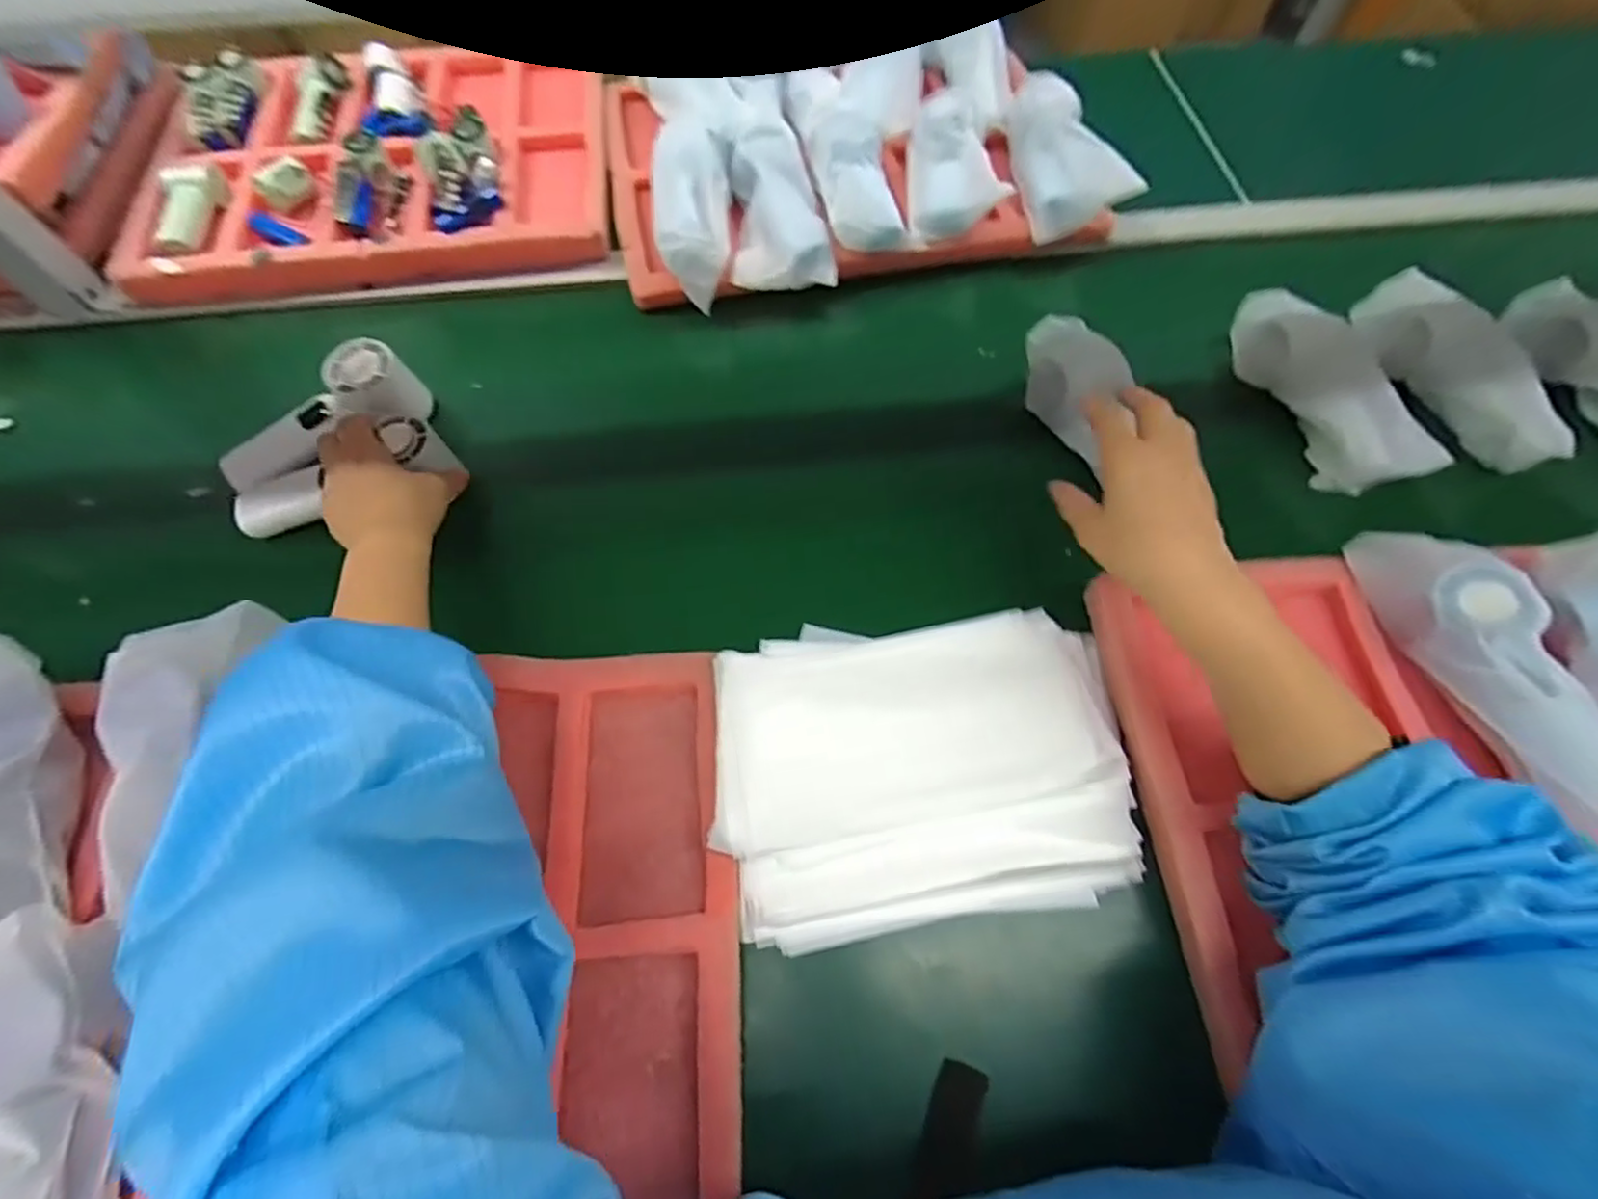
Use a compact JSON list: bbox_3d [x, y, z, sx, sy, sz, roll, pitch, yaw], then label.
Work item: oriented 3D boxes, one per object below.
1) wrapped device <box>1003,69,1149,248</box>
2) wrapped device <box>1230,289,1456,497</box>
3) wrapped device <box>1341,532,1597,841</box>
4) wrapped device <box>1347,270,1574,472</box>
[{"bbox_3d":[0.256,-0.444,0.653,0.079,0.060,0.206,-4,64,-3],"label":"wrapped device"},{"bbox_3d":[0.427,-0.177,0.550,0.050,0.070,0.207,-16,66,-9],"label":"wrapped device"},{"bbox_3d":[0.435,0.043,0.420,0.056,0.055,0.207,-14,65,-8],"label":"wrapped device"},{"bbox_3d":[0.552,-0.199,0.566,0.046,0.074,0.206,-7,65,-5],"label":"wrapped device"}]

